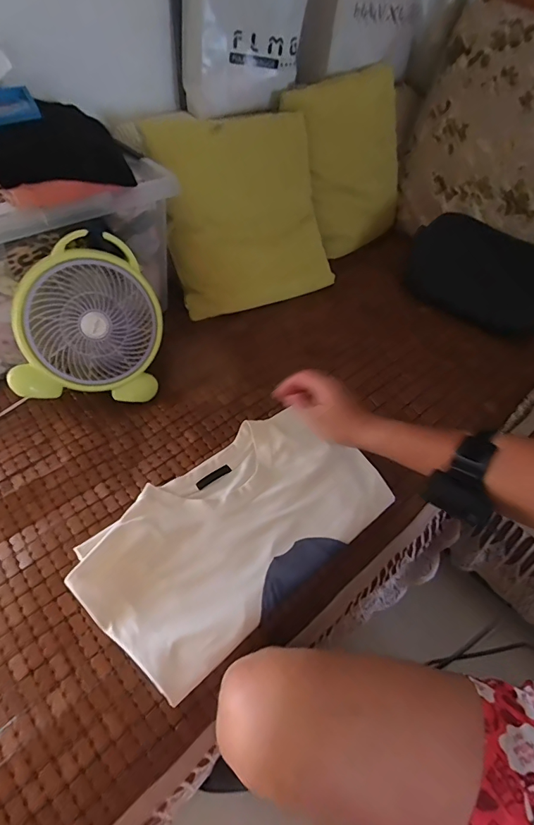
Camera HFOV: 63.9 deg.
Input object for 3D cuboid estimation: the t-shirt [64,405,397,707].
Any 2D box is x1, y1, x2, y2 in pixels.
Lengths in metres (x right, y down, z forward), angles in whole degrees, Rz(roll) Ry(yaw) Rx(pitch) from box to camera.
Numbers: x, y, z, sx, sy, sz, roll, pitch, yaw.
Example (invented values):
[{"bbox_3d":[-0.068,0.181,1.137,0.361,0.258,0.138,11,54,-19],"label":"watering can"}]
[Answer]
[{"bbox_3d":[-0.035,0.150,0.591,0.406,0.038,0.228,-32,59,-28],"label":"t-shirt"}]

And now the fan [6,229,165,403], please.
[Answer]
[{"bbox_3d":[-0.274,-0.145,0.676,0.210,0.248,0.080,1,18,-29],"label":"fan"}]

